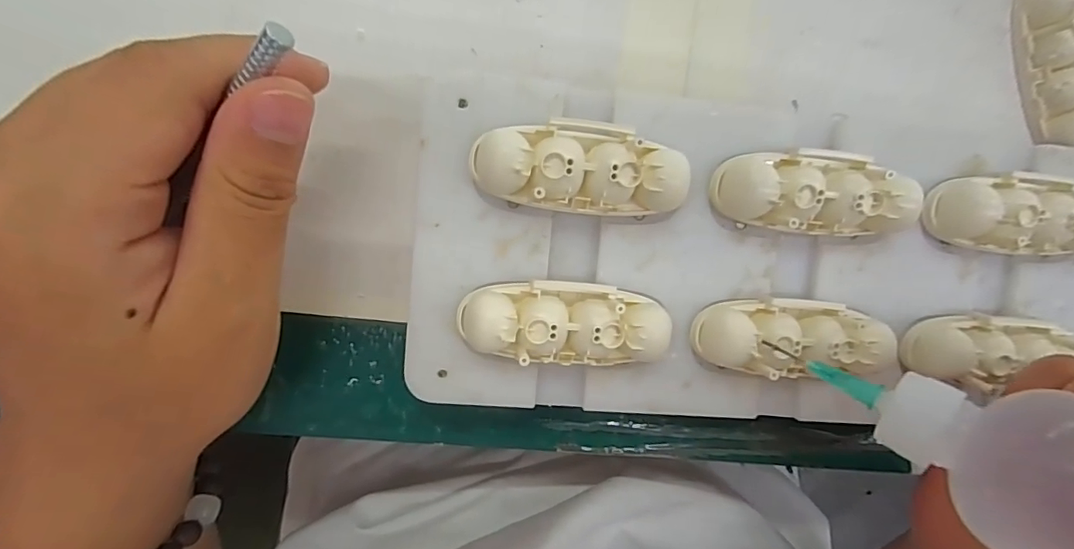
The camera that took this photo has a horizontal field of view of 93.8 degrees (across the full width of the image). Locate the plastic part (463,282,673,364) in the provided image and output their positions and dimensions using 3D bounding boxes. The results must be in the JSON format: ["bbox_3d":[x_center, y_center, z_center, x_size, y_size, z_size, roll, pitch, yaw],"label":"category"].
[{"bbox_3d":[0.009,0.014,0.149,0.061,0.014,0.023,6,95,-7],"label":"plastic part"}]

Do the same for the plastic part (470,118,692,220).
[{"bbox_3d":[0.013,-0.031,0.146,0.061,0.017,0.025,1,95,-7],"label":"plastic part"}]

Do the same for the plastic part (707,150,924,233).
[{"bbox_3d":[0.085,-0.025,0.155,0.059,0.017,0.024,-2,96,-6],"label":"plastic part"}]

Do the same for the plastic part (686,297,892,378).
[{"bbox_3d":[0.081,0.020,0.157,0.059,0.014,0.023,3,95,-7],"label":"plastic part"}]

